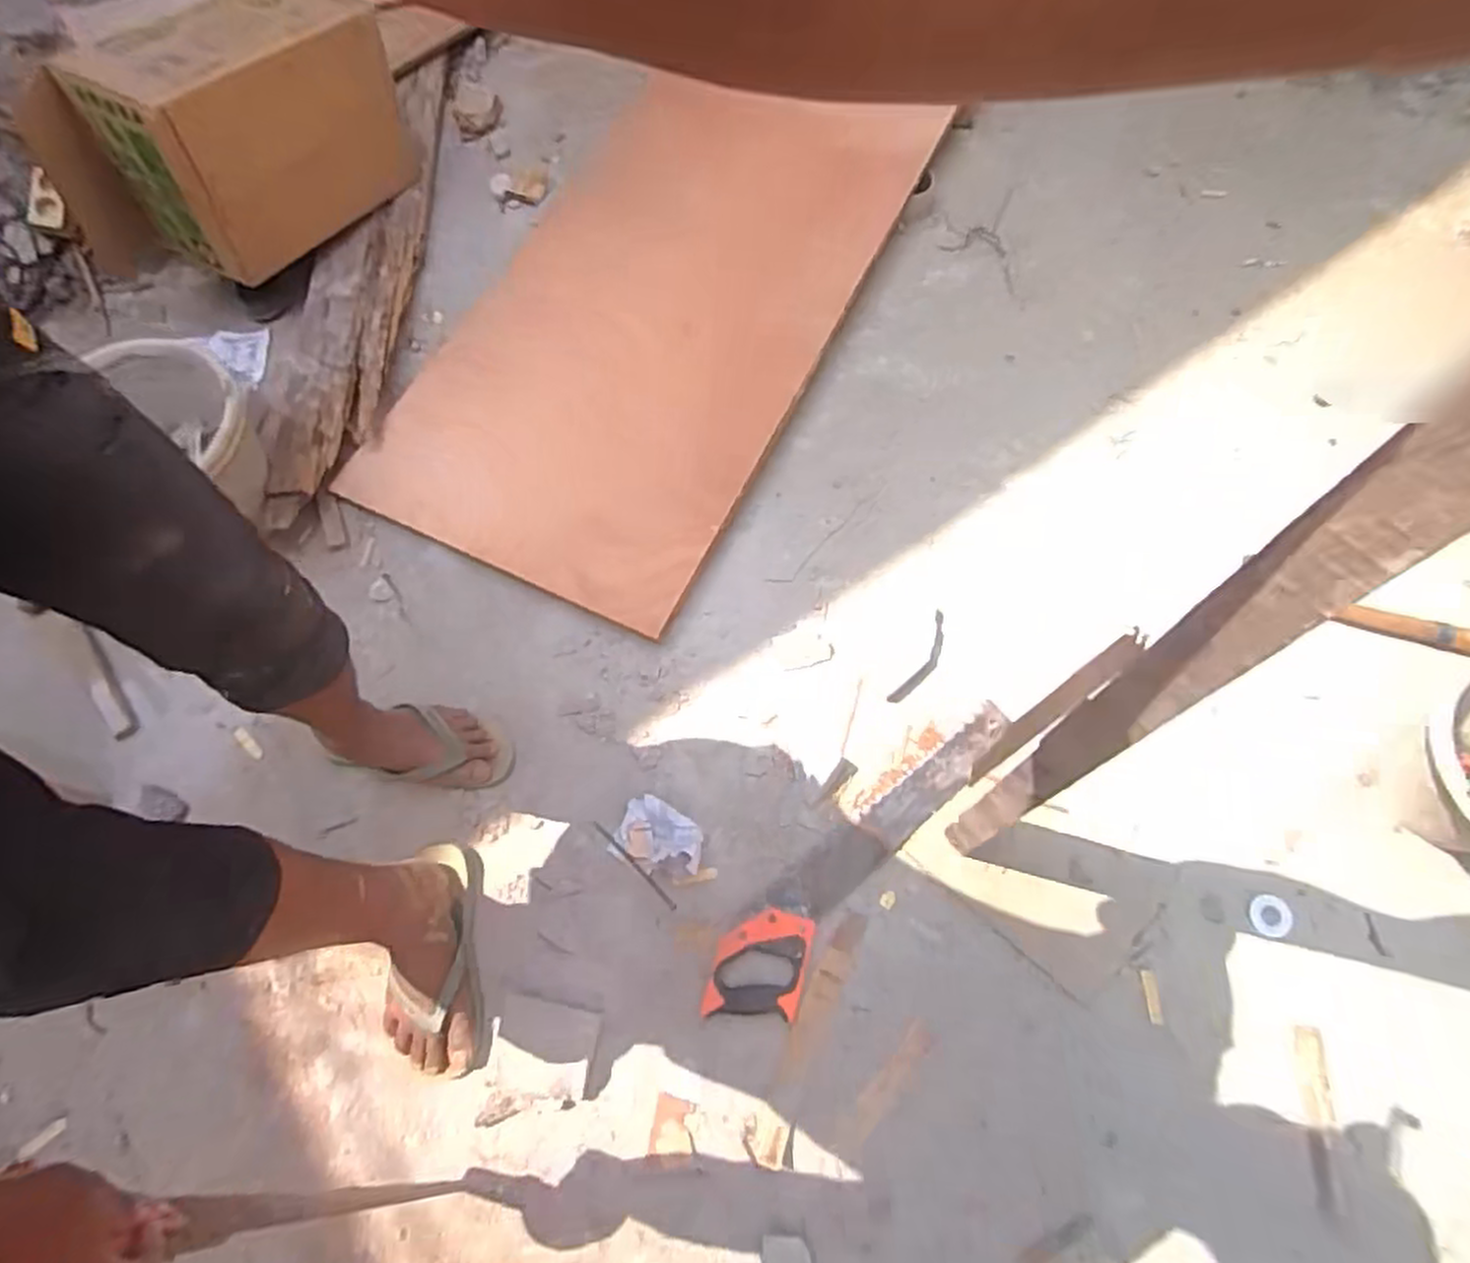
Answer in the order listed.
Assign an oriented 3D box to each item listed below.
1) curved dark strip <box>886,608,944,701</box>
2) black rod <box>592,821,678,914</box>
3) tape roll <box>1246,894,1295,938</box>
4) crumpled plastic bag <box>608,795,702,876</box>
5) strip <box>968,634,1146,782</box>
[{"bbox_3d":[0.281,0.040,1.145,0.037,0.004,0.169,30,72,13],"label":"curved dark strip"},{"bbox_3d":[-0.135,0.313,1.039,0.009,0.004,0.157,-43,73,-15],"label":"black rod"},{"bbox_3d":[0.691,0.367,1.000,0.057,0.008,0.050,-28,69,-9],"label":"tape roll"},{"bbox_3d":[-0.099,0.273,1.029,0.123,0.051,0.088,19,69,9],"label":"crumpled plastic bag"},{"bbox_3d":[0.208,0.053,0.511,0.017,0.012,0.144,51,119,19],"label":"strip"}]

